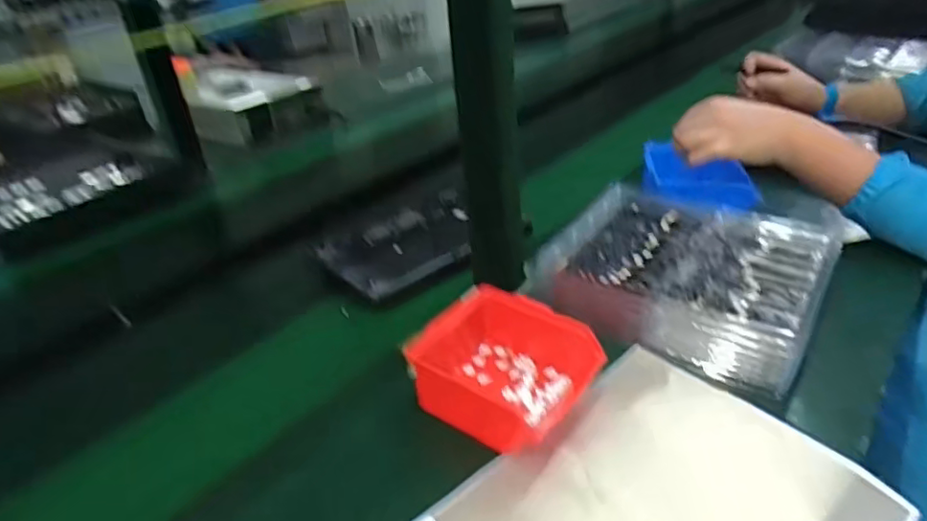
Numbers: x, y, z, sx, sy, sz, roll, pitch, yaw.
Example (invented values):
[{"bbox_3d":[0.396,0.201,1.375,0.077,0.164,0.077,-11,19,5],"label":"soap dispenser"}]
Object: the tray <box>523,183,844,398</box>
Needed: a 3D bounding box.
[{"bbox_3d":[0.236,0.006,0.655,0.258,0.052,0.260,18,39,33],"label":"tray"}]

